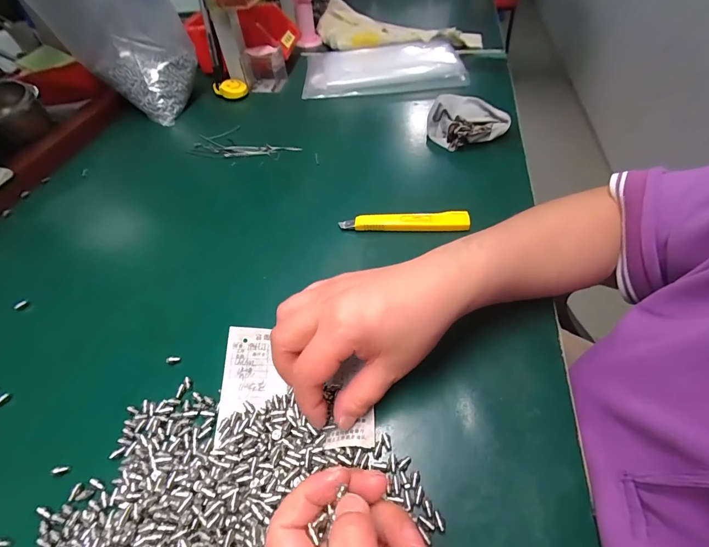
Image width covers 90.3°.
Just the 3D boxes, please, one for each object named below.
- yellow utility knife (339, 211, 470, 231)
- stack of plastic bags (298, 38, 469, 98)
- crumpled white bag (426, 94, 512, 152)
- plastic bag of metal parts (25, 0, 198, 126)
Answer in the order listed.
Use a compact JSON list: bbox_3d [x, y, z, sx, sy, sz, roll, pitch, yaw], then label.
[{"bbox_3d":[0.050,-0.053,0.358,0.127,0.011,0.020,0,50,5],"label":"yellow utility knife"},{"bbox_3d":[0.043,-0.368,0.617,0.272,0.020,0.203,-1,50,4],"label":"stack of plastic bags"},{"bbox_3d":[0.142,-0.205,0.464,0.090,0.026,0.098,-23,52,-14],"label":"crumpled white bag"},{"bbox_3d":[-0.334,-0.343,0.523,0.162,0.192,0.092,11,51,14],"label":"plastic bag of metal parts"}]

